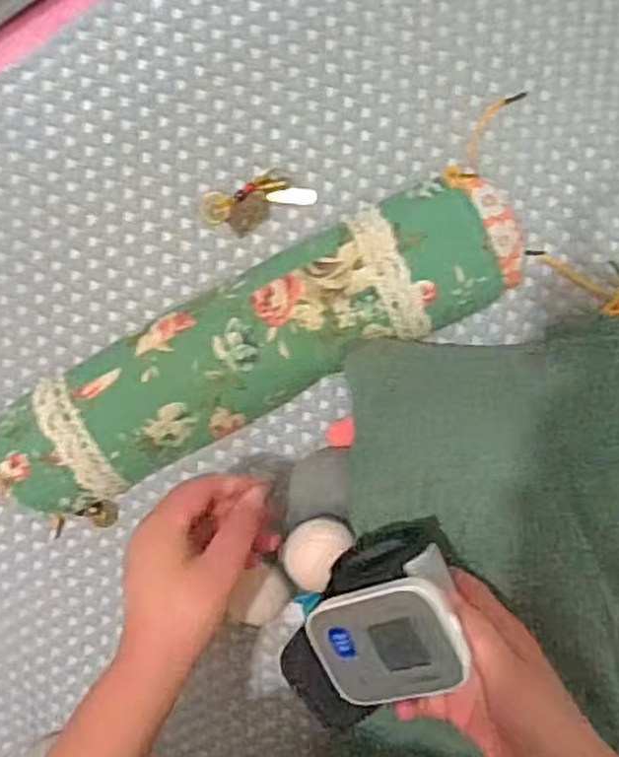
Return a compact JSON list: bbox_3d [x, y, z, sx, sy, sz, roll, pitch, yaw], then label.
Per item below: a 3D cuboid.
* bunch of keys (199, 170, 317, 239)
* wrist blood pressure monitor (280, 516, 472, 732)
[{"bbox_3d":[-0.039,-0.134,0.553,0.083,0.006,0.036,-20,98,5],"label":"bunch of keys"},{"bbox_3d":[0.040,0.138,0.434,0.108,0.112,0.070,-24,102,19],"label":"wrist blood pressure monitor"}]

